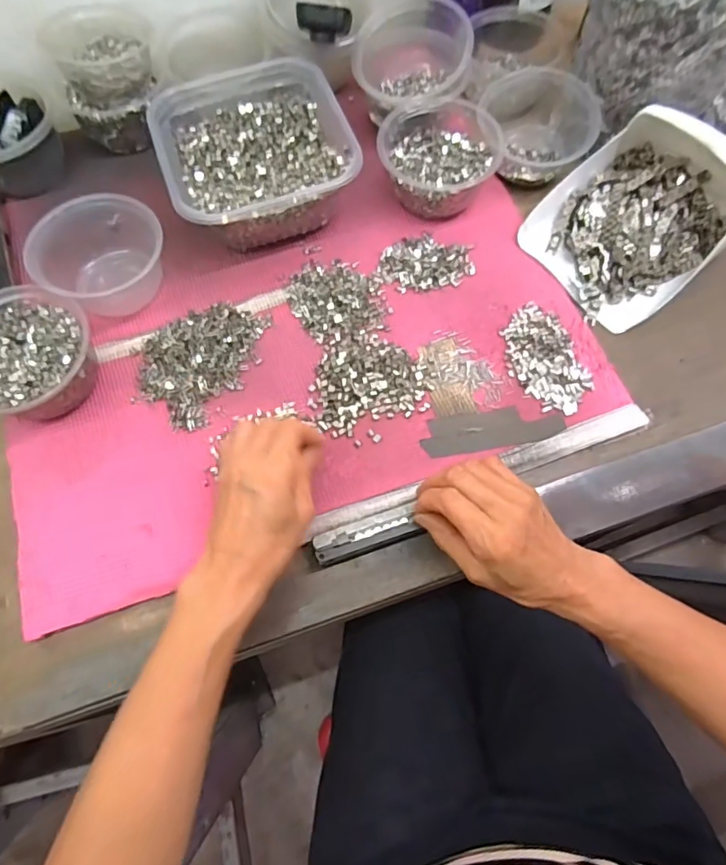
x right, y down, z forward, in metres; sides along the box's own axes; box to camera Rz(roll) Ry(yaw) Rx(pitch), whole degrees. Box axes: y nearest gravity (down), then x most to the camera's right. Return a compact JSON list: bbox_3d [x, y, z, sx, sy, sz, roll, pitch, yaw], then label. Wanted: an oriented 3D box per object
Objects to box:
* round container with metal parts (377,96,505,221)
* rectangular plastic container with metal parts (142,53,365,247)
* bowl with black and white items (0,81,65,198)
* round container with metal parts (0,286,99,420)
[{"bbox_3d":[0.073,-0.274,0.530,0.112,0.055,0.118,0,71,1],"label":"round container with metal parts"},{"bbox_3d":[-0.105,-0.274,0.523,0.169,0.075,0.177,-19,72,-6],"label":"rectangular plastic container with metal parts"},{"bbox_3d":[-0.377,-0.312,0.544,0.105,0.082,0.108,0,71,1],"label":"bowl with black and white items"},{"bbox_3d":[-0.286,-0.063,0.455,0.112,0.058,0.111,0,71,1],"label":"round container with metal parts"}]

